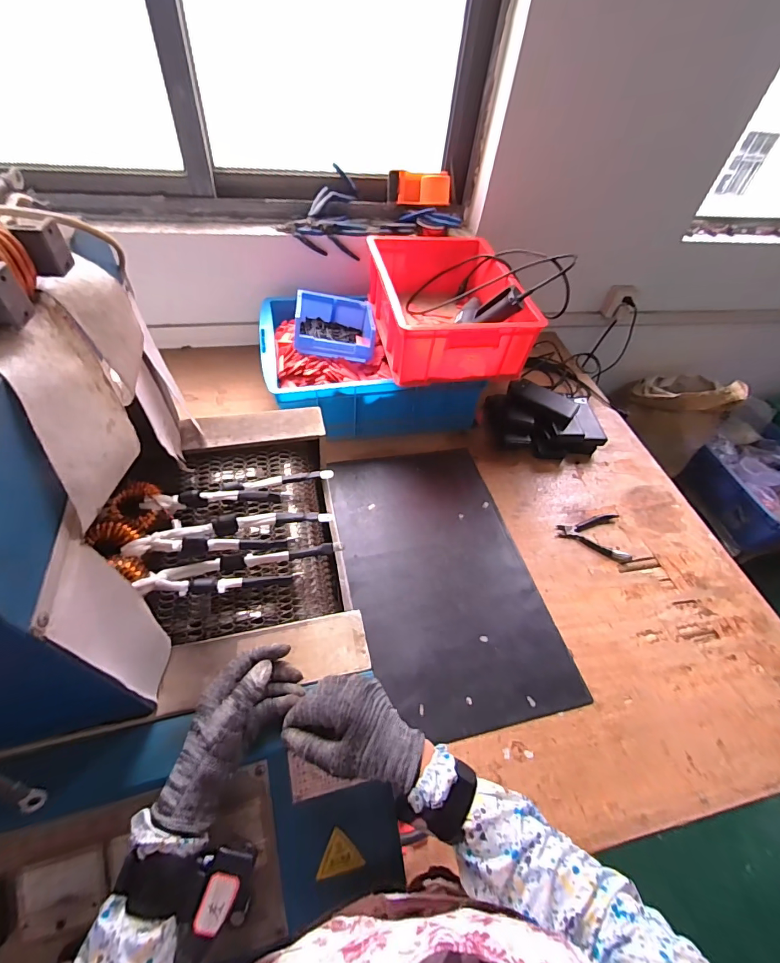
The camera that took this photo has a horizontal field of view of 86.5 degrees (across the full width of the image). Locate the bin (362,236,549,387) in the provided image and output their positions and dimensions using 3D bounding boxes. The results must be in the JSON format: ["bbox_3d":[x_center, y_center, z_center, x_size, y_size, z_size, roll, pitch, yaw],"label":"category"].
[{"bbox_3d":[0.124,-0.409,0.965,0.300,0.149,0.400,-7,52,-12],"label":"bin"}]

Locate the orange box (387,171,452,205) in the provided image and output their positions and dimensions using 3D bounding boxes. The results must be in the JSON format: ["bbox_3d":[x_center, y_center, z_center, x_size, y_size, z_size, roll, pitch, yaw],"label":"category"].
[{"bbox_3d":[0.073,-0.741,1.049,0.158,0.062,0.052,6,51,-2],"label":"orange box"}]

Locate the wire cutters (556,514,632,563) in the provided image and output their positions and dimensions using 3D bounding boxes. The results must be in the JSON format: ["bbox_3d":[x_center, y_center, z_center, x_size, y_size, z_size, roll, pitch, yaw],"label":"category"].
[{"bbox_3d":[0.427,0.110,0.877,0.141,0.015,0.115,7,50,2],"label":"wire cutters"}]

